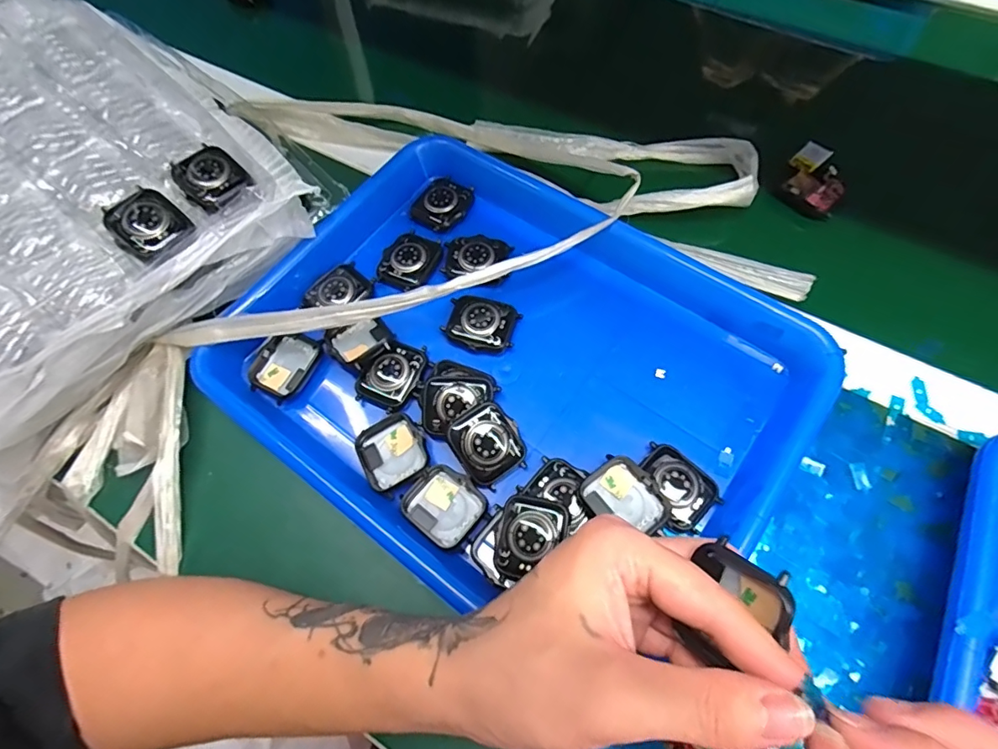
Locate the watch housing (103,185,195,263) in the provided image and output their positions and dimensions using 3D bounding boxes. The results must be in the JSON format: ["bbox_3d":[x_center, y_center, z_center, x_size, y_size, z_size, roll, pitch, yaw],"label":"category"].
[{"bbox_3d":[-0.214,-0.092,0.299,0.052,0.008,0.037,37,74,18],"label":"watch housing"}]

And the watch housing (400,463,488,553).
[{"bbox_3d":[-0.031,0.075,0.283,0.043,0.013,0.037,34,73,17],"label":"watch housing"}]

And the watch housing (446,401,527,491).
[{"bbox_3d":[-0.006,0.042,0.290,0.037,0.010,0.044,-36,91,-11],"label":"watch housing"}]

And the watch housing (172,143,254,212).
[{"bbox_3d":[-0.183,-0.125,0.314,0.045,0.008,0.037,41,75,19],"label":"watch housing"}]

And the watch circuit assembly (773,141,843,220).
[{"bbox_3d":[0.235,-0.144,0.369,0.042,0.023,0.043,32,72,17],"label":"watch circuit assembly"}]

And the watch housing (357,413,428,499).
[{"bbox_3d":[-0.064,0.045,0.296,0.039,0.011,0.044,-28,67,-8],"label":"watch housing"}]

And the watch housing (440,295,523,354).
[{"bbox_3d":[-0.012,-0.033,0.329,0.045,0.012,0.036,14,68,10],"label":"watch housing"}]

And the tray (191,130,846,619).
[{"bbox_3d":[0.007,-0.009,0.315,0.329,0.038,0.266,33,72,17],"label":"tray"}]

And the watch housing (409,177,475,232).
[{"bbox_3d":[-0.042,-0.128,0.370,0.037,0.011,0.042,28,71,16],"label":"watch housing"}]

